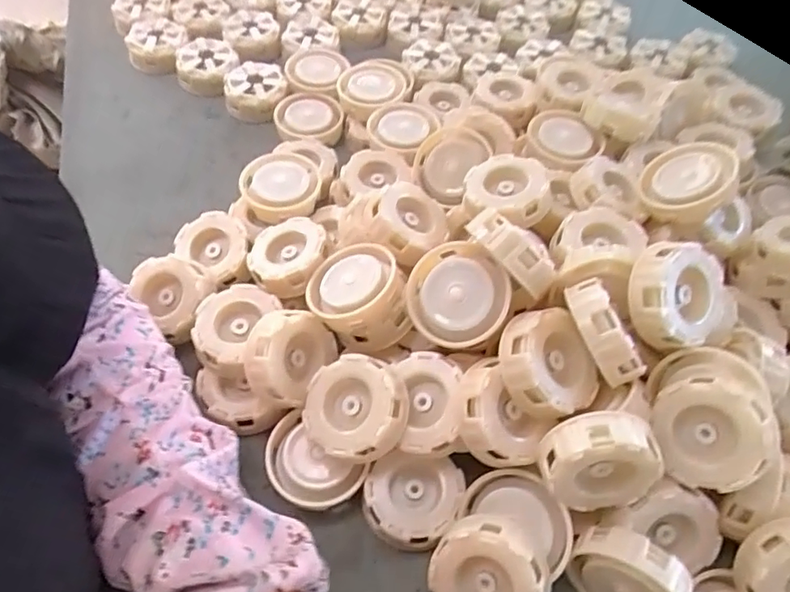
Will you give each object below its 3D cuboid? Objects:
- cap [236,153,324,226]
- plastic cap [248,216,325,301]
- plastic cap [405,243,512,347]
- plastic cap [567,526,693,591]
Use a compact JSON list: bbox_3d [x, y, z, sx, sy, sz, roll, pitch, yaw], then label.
[{"bbox_3d":[-0.090,-0.089,0.440,0.061,0.019,0.065,1,56,-2],"label":"cap"},{"bbox_3d":[-0.078,-0.032,0.395,0.054,0.023,0.061,-1,56,-4],"label":"plastic cap"},{"bbox_3d":[0.040,0.001,0.337,0.062,0.021,0.060,-8,75,32],"label":"plastic cap"},{"bbox_3d":[0.127,0.152,0.295,0.064,0.048,0.029,34,60,19],"label":"plastic cap"}]

